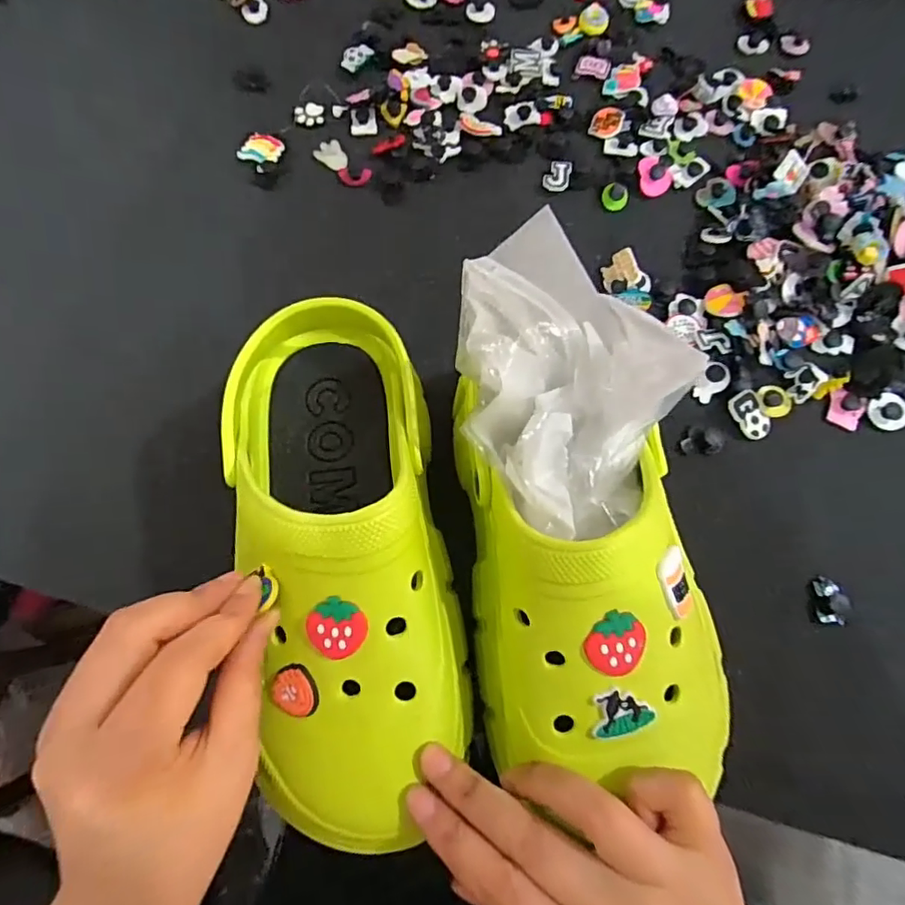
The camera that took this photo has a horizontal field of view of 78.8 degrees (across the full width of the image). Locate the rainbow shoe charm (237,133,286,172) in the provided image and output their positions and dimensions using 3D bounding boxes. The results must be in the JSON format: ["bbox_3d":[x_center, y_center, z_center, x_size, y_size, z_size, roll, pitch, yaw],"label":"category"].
[{"bbox_3d":[-0.147,-0.233,0.423,0.032,0.007,0.030,32,74,10],"label":"rainbow shoe charm"}]

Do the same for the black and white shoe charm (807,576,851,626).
[{"bbox_3d":[0.217,0.085,0.317,0.017,0.013,0.026,3,71,1],"label":"black and white shoe charm"}]

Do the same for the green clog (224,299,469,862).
[{"bbox_3d":[-0.054,0.035,0.264,0.096,0.082,0.260,-12,66,-4],"label":"green clog"}]

